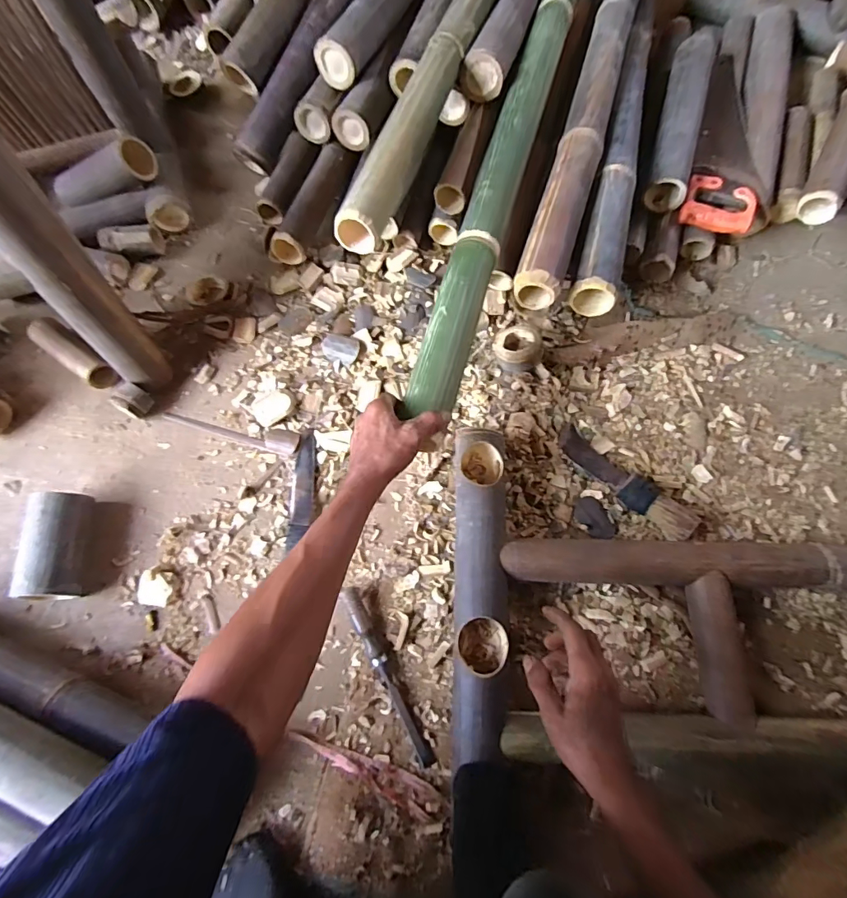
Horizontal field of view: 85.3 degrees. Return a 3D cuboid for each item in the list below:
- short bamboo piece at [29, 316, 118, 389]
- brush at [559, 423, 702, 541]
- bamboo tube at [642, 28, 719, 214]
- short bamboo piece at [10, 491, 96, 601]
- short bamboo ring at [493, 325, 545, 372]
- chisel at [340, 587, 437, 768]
[{"bbox_3d":[-0.586,-0.157,0.774,0.161,0.057,0.051,35,74,13],"label":"short bamboo piece"},{"bbox_3d":[0.299,0.048,0.693,0.053,0.041,0.232,-42,75,-13],"label":"brush"},{"bbox_3d":[0.477,-0.615,0.851,0.071,0.083,0.400,16,72,7],"label":"bamboo tube"},{"bbox_3d":[-0.522,0.140,0.660,0.080,0.075,0.146,2,70,2],"label":"short bamboo piece"},{"bbox_3d":[0.158,-0.172,0.766,0.077,0.051,0.084,0,70,1],"label":"short bamboo ring"},{"bbox_3d":[-0.051,0.305,0.623,0.022,0.023,0.244,-27,72,-8],"label":"chisel"}]

